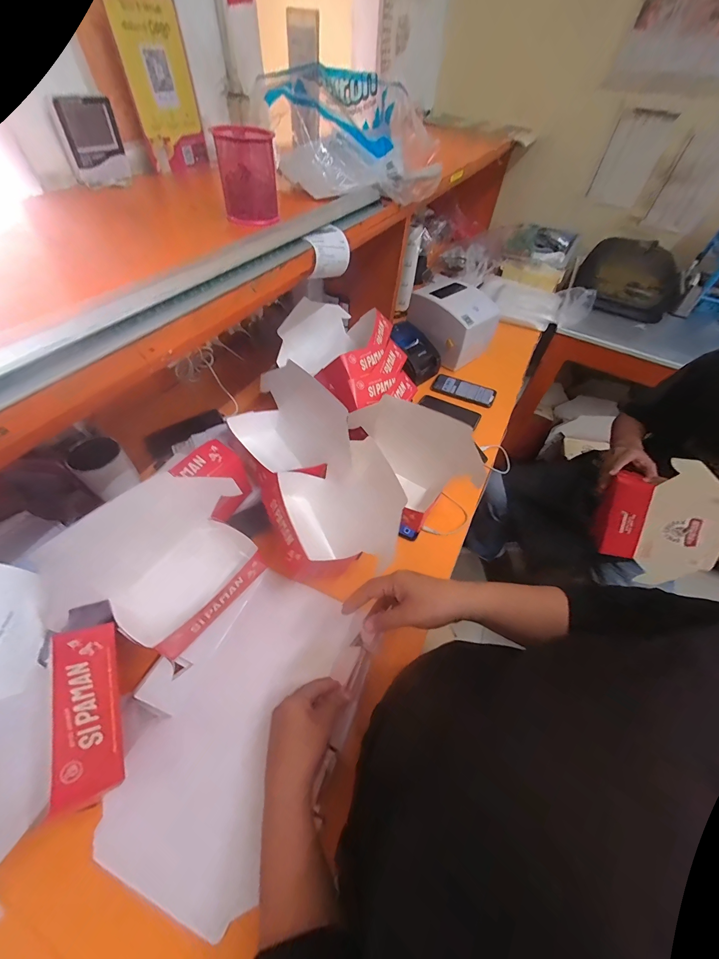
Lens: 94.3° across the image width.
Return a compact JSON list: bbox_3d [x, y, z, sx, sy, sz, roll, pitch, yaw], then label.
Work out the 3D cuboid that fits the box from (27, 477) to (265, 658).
[{"bbox_3d":[-0.271,0.124,0.479,0.189,0.130,0.254,34,57,20],"label":"box"}]

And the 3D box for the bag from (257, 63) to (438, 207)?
[{"bbox_3d":[-0.009,-0.615,0.608,0.321,0.146,0.189,8,52,2],"label":"bag"}]

